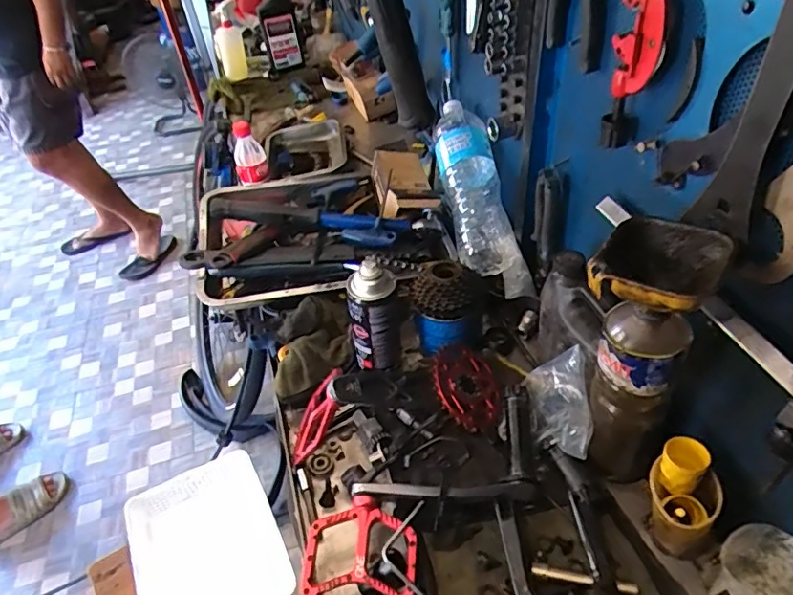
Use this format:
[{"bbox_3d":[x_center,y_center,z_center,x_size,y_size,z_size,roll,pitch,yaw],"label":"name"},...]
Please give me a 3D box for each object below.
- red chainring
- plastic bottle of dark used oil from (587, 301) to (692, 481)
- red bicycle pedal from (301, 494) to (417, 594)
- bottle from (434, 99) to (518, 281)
[{"bbox_3d":[0.091,0.114,0.707,0.100,0.010,0.117,30,44,-14],"label":"red chainring"},{"bbox_3d":[0.234,0.109,0.563,0.076,0.237,0.061,16,47,23],"label":"plastic bottle of dark used oil"},{"bbox_3d":[-0.037,0.263,0.558,0.113,0.016,0.112,-3,57,4],"label":"red bicycle pedal"},{"bbox_3d":[0.123,-0.184,0.870,0.093,0.067,0.303,-8,71,-3],"label":"bottle"}]

